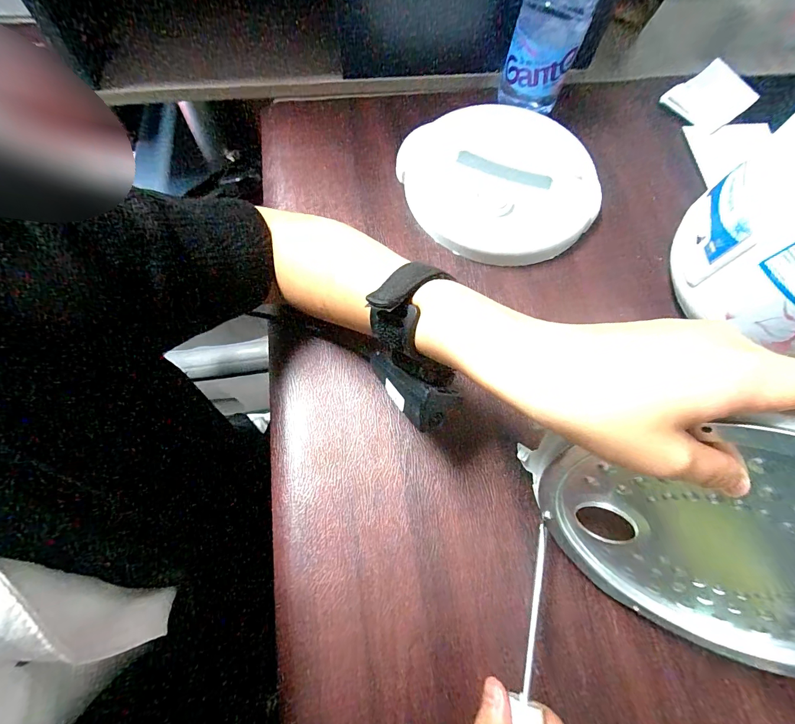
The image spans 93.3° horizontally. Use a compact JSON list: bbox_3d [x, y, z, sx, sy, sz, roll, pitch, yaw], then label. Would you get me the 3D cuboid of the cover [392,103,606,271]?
[{"bbox_3d":[0.114,-0.196,0.404,0.198,0.030,0.191,1,69,-3],"label":"cover"}]

